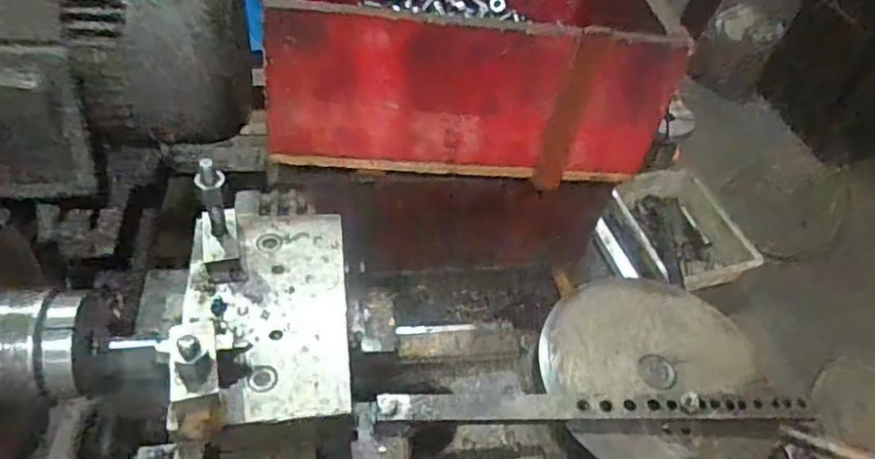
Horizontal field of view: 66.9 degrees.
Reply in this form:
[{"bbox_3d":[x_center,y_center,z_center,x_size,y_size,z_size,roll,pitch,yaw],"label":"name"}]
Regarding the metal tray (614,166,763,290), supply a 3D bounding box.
[{"bbox_3d":[0.294,-0.001,0.824,0.128,0.046,0.184,-8,48,-15],"label":"metal tray"}]

